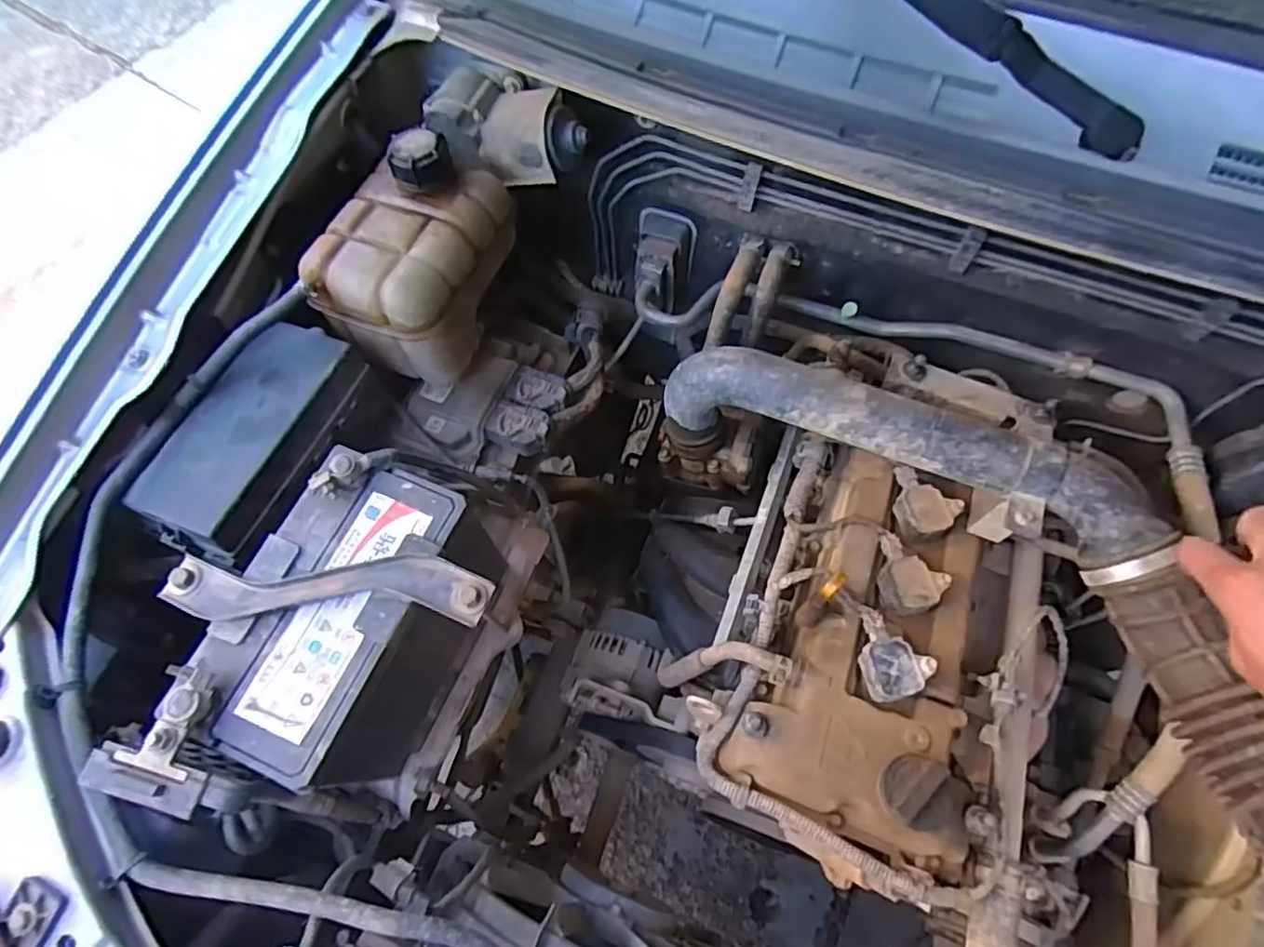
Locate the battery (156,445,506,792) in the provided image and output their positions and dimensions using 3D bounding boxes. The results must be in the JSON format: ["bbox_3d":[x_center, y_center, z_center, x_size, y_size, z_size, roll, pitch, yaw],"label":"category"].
[{"bbox_3d":[-0.222,0.127,0.553,0.126,0.206,0.224,22,70,10],"label":"battery"}]

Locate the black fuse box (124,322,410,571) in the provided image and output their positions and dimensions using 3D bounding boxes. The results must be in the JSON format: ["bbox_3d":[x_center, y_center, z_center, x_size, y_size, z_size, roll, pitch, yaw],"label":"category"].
[{"bbox_3d":[-0.316,-0.021,0.599,0.107,0.135,0.222,17,69,8],"label":"black fuse box"}]

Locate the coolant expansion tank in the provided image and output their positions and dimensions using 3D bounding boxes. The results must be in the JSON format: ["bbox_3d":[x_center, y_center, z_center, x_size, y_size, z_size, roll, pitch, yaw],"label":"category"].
[{"bbox_3d":[-0.209,-0.212,0.640,0.129,0.148,0.191,17,69,8],"label":"coolant expansion tank"}]

